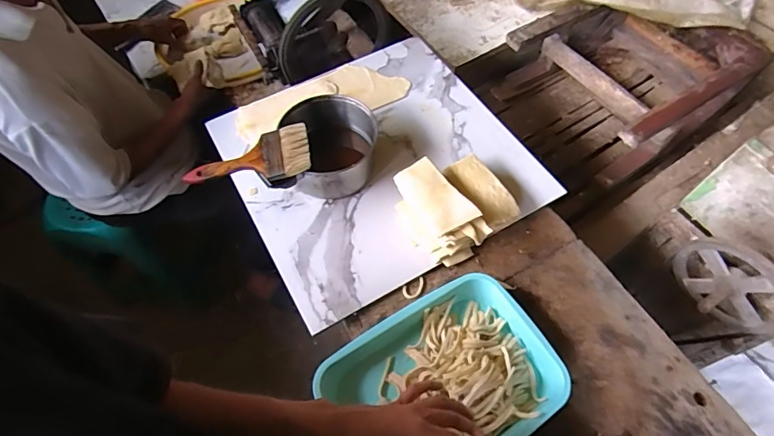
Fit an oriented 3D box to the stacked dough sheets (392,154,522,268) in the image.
[{"bbox_3d":[0.113,-0.020,0.739,0.165,0.100,0.150,-18,63,-11],"label":"stacked dough sheets"}]

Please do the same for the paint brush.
[{"bbox_3d":[-0.210,-0.085,0.722,0.188,0.029,0.084,-19,64,-11],"label":"paint brush"}]

